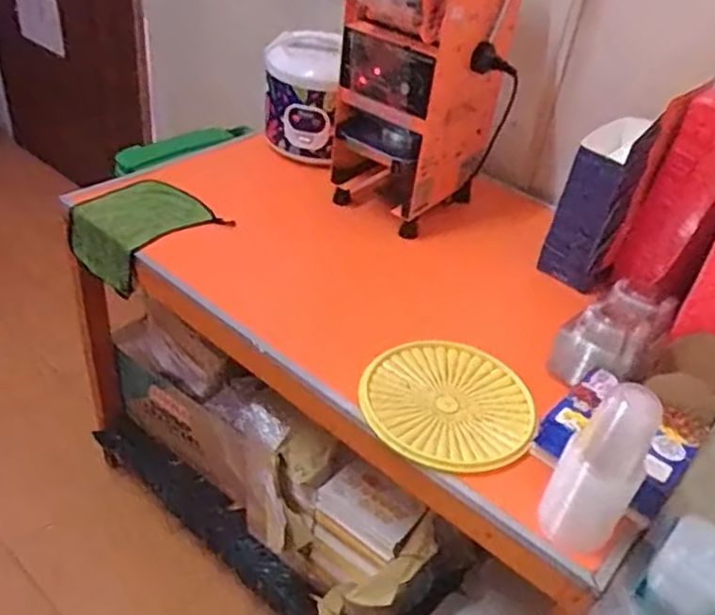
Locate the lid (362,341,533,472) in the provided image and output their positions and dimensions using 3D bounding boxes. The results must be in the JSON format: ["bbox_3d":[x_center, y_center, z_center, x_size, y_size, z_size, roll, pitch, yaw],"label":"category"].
[{"bbox_3d":[0.135,0.139,1.040,0.249,0.025,0.264,5,38,-4],"label":"lid"}]

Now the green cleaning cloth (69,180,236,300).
[{"bbox_3d":[-0.417,-0.141,1.382,0.221,0.130,0.240,32,44,27],"label":"green cleaning cloth"}]

